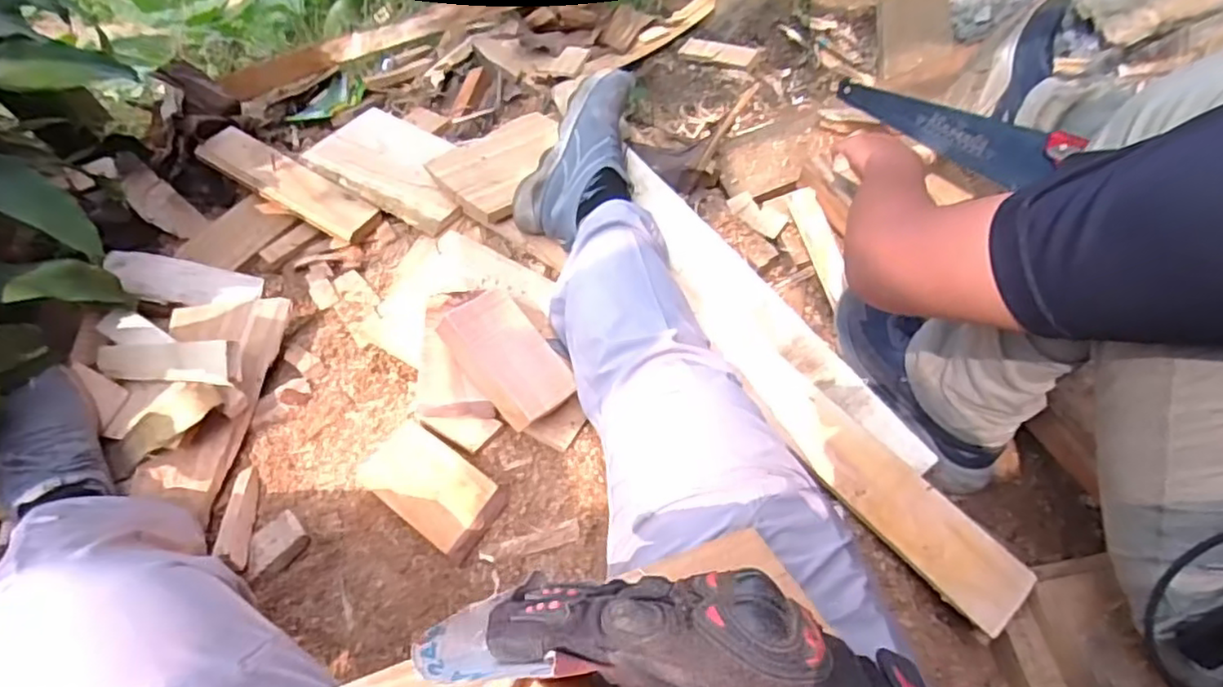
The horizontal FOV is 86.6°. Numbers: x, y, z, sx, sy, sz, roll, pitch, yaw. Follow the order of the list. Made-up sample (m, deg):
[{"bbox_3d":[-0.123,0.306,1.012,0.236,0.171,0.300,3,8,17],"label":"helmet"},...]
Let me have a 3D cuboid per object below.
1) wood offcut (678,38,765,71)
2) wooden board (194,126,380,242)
[{"bbox_3d":[0.226,-0.607,1.352,0.175,0.014,0.067,24,64,26],"label":"wood offcut"},{"bbox_3d":[-0.547,-0.272,1.091,0.333,0.019,0.081,28,65,10],"label":"wooden board"}]

